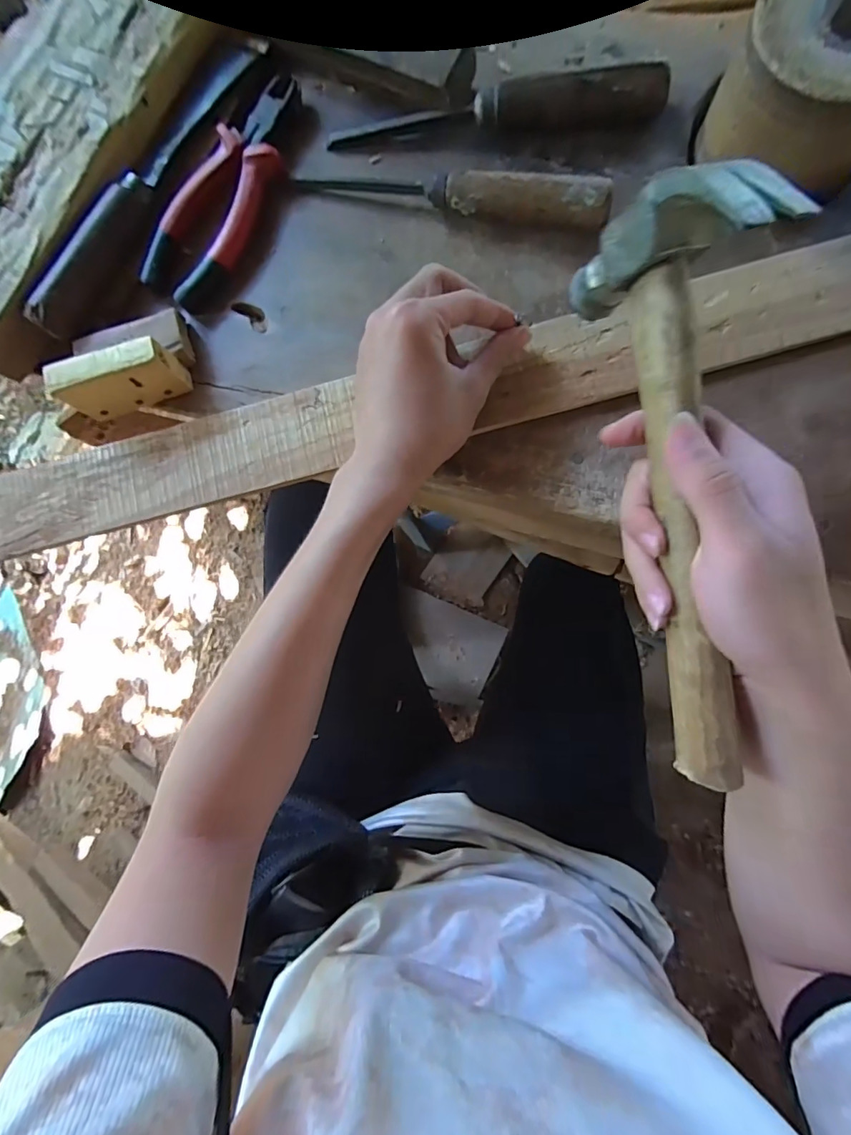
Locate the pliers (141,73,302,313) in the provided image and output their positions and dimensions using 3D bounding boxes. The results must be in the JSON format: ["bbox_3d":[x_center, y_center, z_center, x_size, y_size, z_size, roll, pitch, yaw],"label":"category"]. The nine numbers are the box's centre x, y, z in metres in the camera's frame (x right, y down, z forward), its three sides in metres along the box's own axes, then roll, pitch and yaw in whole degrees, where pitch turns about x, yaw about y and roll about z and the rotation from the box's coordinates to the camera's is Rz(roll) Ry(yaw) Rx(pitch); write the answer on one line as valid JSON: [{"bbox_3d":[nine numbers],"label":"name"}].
[{"bbox_3d":[-0.145,-0.282,0.363,0.056,0.020,0.184,29,88,8],"label":"pliers"}]

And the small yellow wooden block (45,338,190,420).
[{"bbox_3d":[-0.213,-0.130,0.334,0.080,0.043,0.020,-18,83,4],"label":"small yellow wooden block"}]

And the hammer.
[{"bbox_3d":[0.117,-0.021,0.225,0.041,0.107,0.275,-10,99,5],"label":"hammer"}]

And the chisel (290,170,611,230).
[{"bbox_3d":[0.013,-0.263,0.334,0.222,0.035,0.021,17,86,7],"label":"chisel"}]

